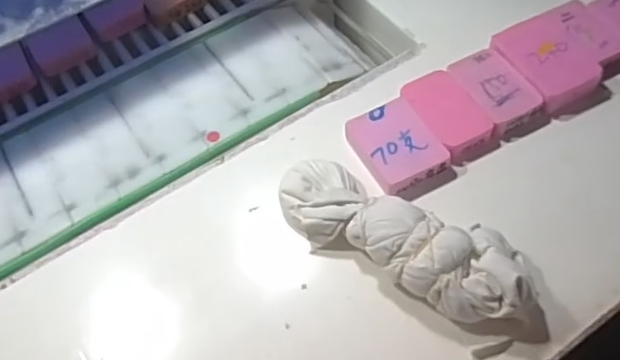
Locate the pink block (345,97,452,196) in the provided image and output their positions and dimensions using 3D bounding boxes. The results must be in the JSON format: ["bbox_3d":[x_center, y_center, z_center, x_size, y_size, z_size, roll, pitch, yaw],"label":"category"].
[{"bbox_3d":[0.065,-0.024,0.432,0.056,0.021,0.070,-27,59,-12],"label":"pink block"}]

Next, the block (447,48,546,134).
[{"bbox_3d":[0.147,-0.071,0.454,0.045,0.021,0.072,-26,59,-12],"label":"block"}]

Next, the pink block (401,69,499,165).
[{"bbox_3d":[0.107,-0.051,0.447,0.046,0.020,0.077,-26,59,-12],"label":"pink block"}]

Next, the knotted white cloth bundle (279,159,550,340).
[{"bbox_3d":[0.064,0.040,0.374,0.190,0.046,0.061,27,63,20],"label":"knotted white cloth bundle"}]

